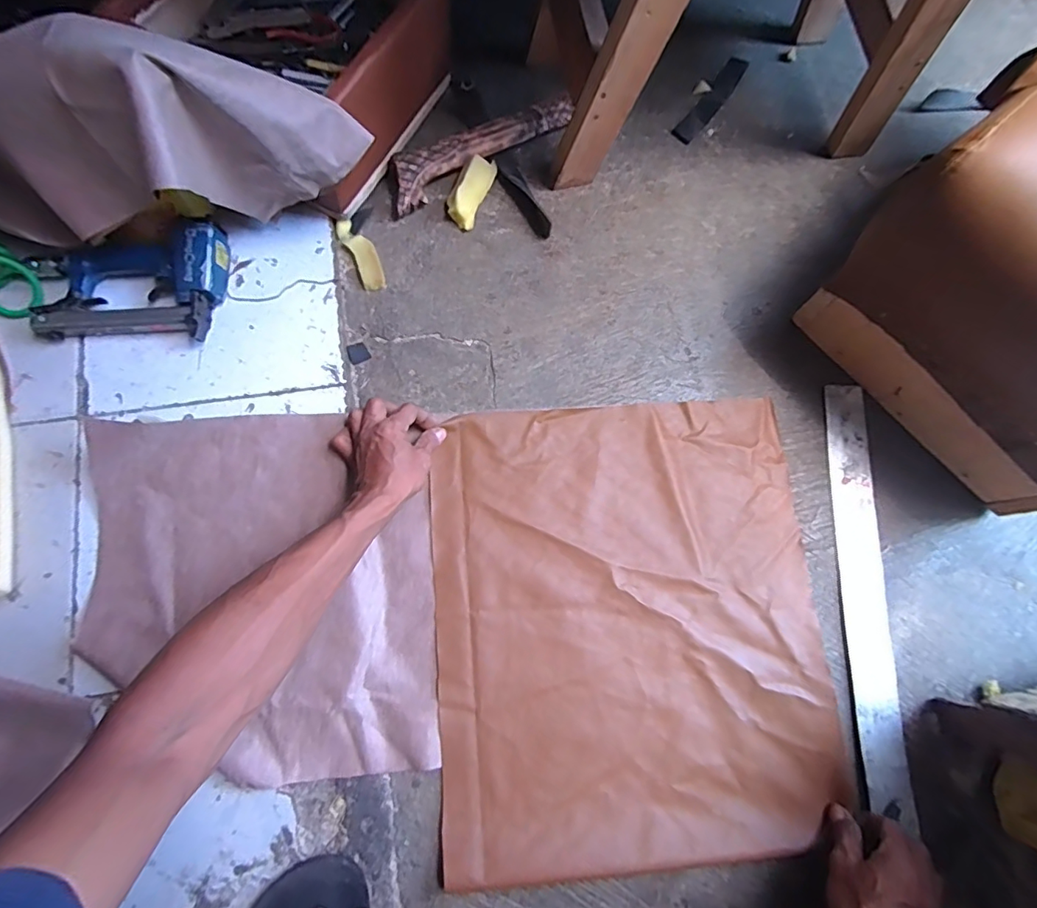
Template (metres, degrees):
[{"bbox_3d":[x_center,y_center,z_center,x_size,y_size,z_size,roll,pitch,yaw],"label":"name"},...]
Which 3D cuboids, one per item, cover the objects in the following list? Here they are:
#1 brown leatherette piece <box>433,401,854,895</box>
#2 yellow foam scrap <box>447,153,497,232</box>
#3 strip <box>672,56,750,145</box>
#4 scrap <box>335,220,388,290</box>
[{"bbox_3d":[0.121,0.178,0.549,0.408,0.016,0.468,-3,76,-3],"label":"brown leatherette piece"},{"bbox_3d":[-0.064,-0.349,0.665,0.042,0.030,0.099,22,77,3],"label":"yellow foam scrap"},{"bbox_3d":[0.280,-0.512,0.730,0.032,0.007,0.164,37,81,6],"label":"strip"},{"bbox_3d":[-0.202,-0.258,0.650,0.032,0.014,0.107,-28,79,-8],"label":"scrap"}]

